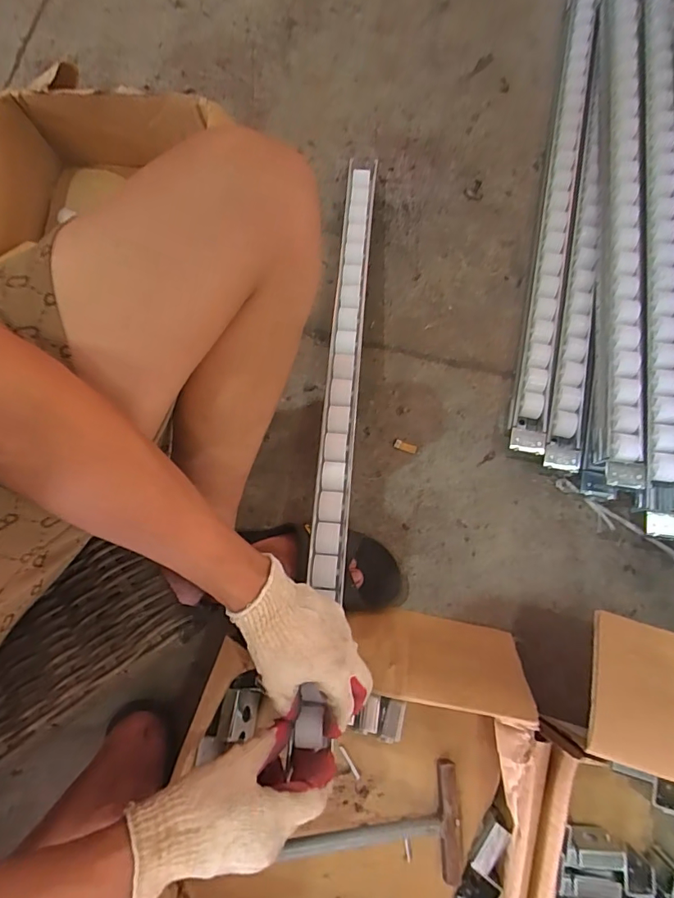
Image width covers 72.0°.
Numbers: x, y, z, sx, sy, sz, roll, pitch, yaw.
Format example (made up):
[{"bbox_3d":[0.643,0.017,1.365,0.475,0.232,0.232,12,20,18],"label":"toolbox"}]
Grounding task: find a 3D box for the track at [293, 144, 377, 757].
[{"bbox_3d":[0.006,-0.077,0.580,0.041,0.029,0.769,4,70,2],"label":"track"}]

